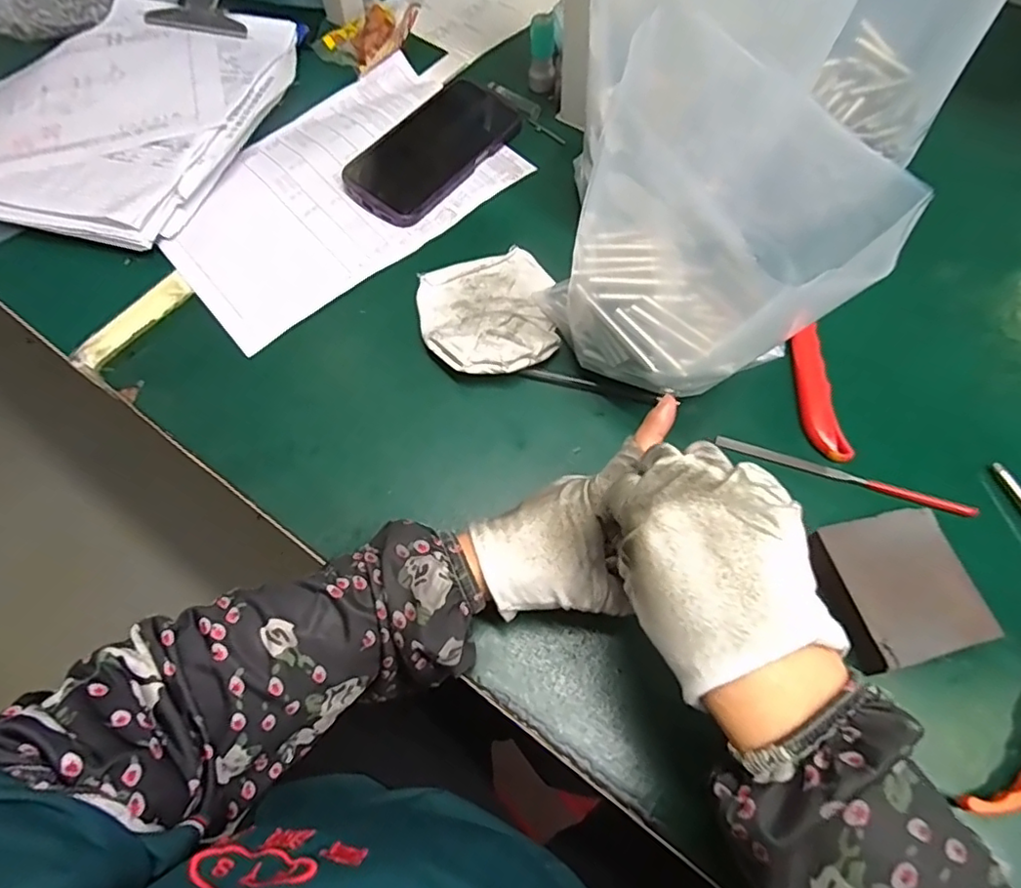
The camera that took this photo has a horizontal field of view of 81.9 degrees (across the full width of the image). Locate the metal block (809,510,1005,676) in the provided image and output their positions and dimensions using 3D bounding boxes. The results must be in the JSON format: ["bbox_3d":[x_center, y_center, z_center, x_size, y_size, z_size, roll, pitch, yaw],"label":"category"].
[{"bbox_3d":[0.217,0.081,0.333,0.072,0.025,0.076,-16,65,-3],"label":"metal block"}]

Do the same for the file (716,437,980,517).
[{"bbox_3d":[0.214,0.020,0.381,0.157,0.006,0.010,16,67,11],"label":"file"}]

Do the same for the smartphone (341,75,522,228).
[{"bbox_3d":[-0.066,-0.260,0.517,0.081,0.016,0.171,32,67,16],"label":"smartphone"}]

